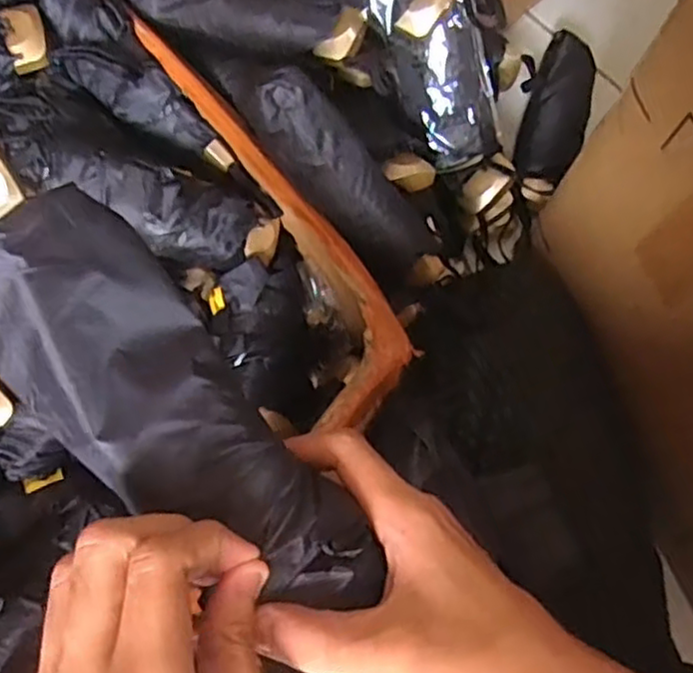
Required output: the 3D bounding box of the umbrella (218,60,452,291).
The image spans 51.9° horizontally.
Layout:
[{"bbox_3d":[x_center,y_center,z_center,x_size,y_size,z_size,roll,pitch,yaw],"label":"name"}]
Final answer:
[{"bbox_3d":[0.003,-0.100,0.462,0.180,0.035,0.051,45,72,-26],"label":"umbrella"}]

